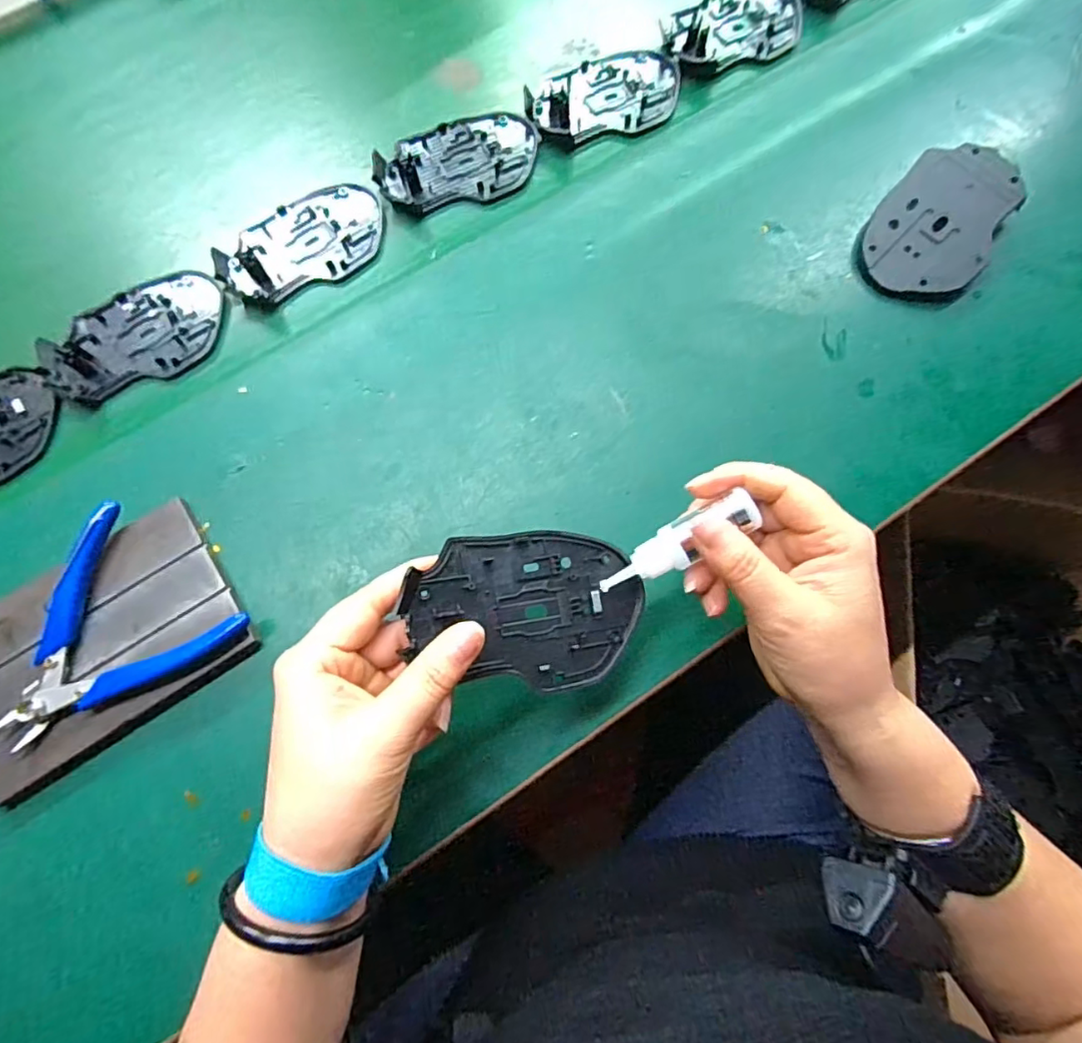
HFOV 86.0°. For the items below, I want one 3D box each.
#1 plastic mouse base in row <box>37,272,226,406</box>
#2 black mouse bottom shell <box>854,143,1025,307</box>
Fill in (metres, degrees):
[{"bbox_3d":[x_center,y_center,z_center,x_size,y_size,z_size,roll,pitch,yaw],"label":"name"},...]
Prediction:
[{"bbox_3d":[-0.264,-0.121,0.381,0.116,0.009,0.068,-32,76,-7],"label":"plastic mouse base in row"},{"bbox_3d":[0.257,-0.192,0.374,0.073,0.022,0.113,39,79,12],"label":"black mouse bottom shell"}]

